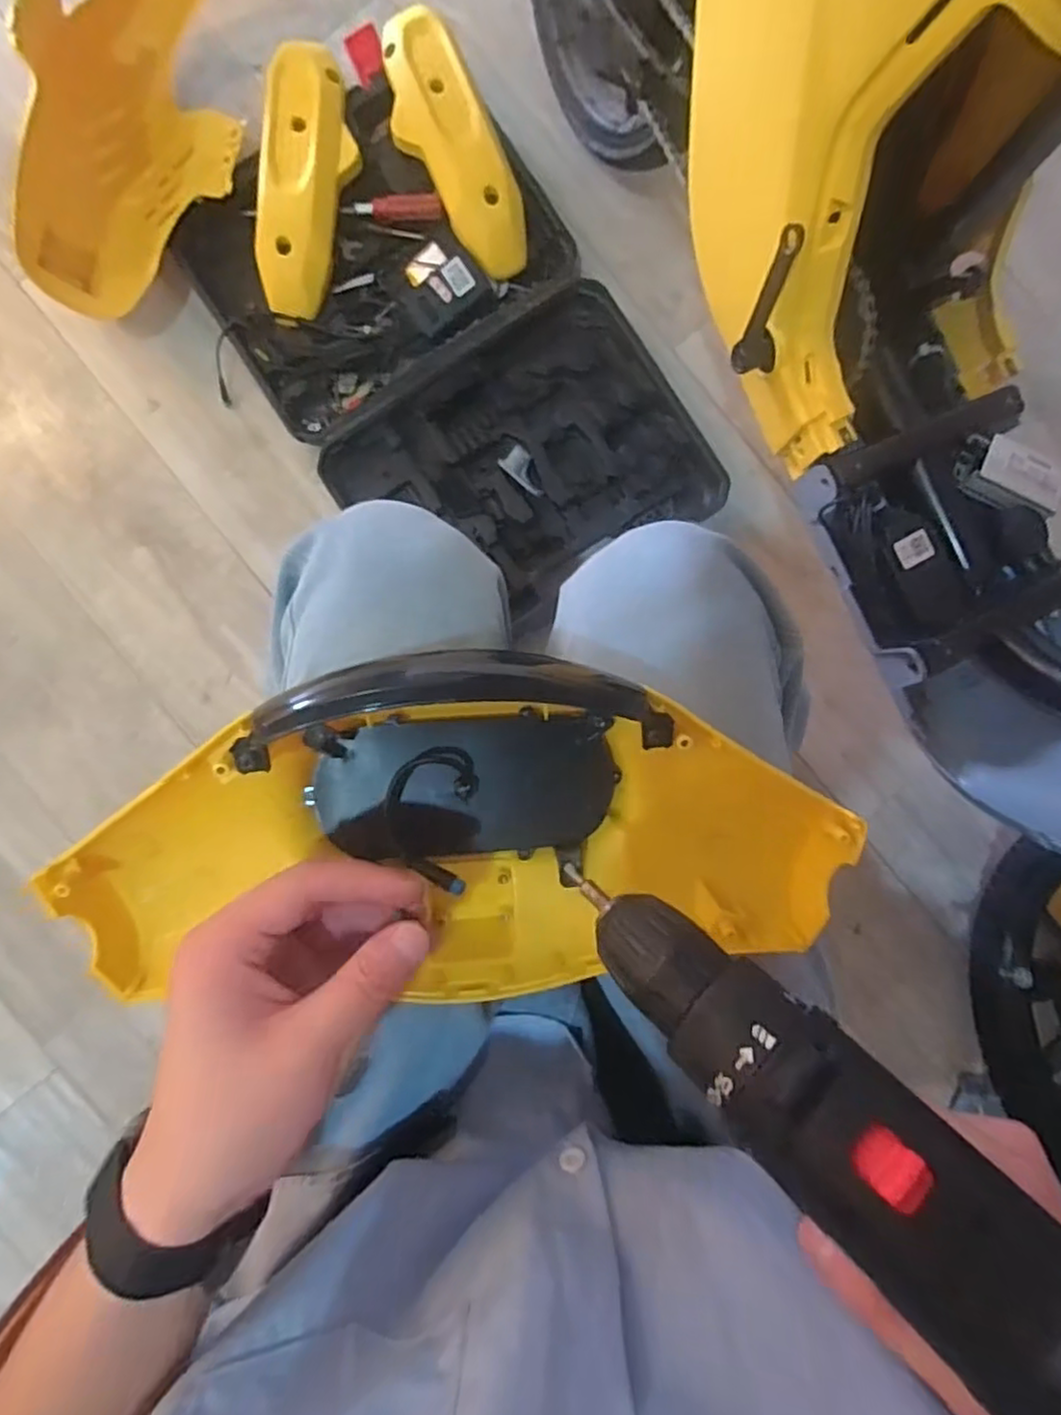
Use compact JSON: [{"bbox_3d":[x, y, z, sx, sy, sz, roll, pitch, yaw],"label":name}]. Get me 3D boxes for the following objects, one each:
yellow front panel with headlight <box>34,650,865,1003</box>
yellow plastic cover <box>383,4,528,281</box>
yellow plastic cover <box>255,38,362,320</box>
[{"bbox_3d":[-0.033,0.059,0.335,0.370,0.067,0.164,0,91,-3],"label":"yellow front panel with headlight"},{"bbox_3d":[-0.093,-0.665,0.801,0.110,0.055,0.298,-26,92,0],"label":"yellow plastic cover"},{"bbox_3d":[-0.264,-0.625,0.813,0.107,0.071,0.298,6,91,-1],"label":"yellow plastic cover"}]

